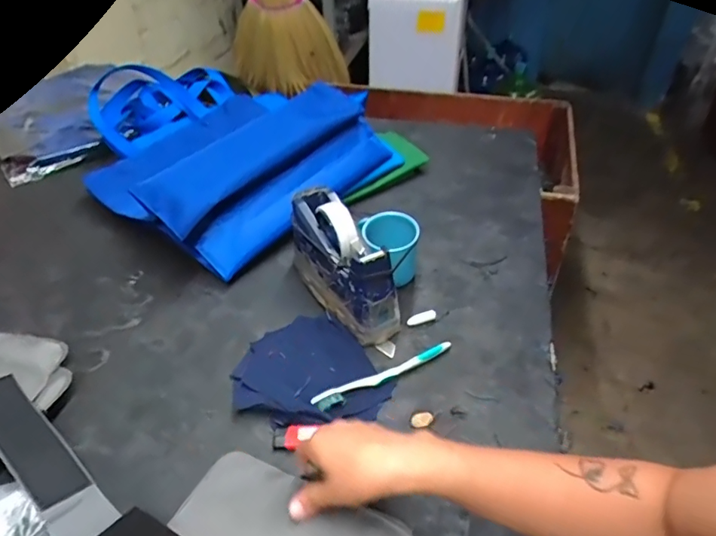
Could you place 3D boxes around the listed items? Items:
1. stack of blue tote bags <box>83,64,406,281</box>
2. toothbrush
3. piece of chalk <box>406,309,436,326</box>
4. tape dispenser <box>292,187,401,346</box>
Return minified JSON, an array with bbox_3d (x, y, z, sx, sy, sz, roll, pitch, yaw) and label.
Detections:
[{"bbox_3d":[-0.265,-0.236,0.902,0.574,0.141,0.426,32,50,33],"label":"stack of blue tote bags"},{"bbox_3d":[0.032,0.122,0.568,0.177,0.015,0.018,-20,44,-21],"label":"toothbrush"},{"bbox_3d":[0.082,0.064,0.635,0.038,0.010,0.010,-19,42,-1],"label":"piece of chalk"},{"bbox_3d":[-0.023,-0.009,0.641,0.068,0.122,0.197,-21,44,-22],"label":"tape dispenser"}]

